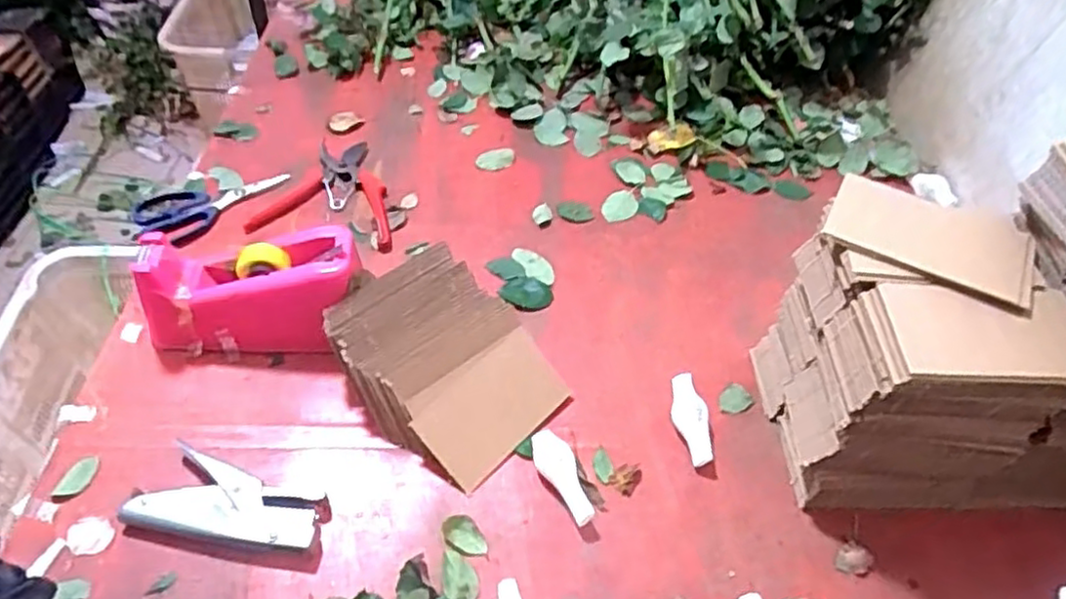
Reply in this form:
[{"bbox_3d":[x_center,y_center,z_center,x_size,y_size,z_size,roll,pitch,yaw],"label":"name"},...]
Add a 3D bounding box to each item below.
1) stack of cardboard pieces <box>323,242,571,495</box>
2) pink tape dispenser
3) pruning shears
[{"bbox_3d":[-0.080,0.056,0.636,0.195,0.087,0.157,41,60,22],"label":"stack of cardboard pieces"},{"bbox_3d":[-0.267,-0.004,0.657,0.196,0.104,0.083,-2,54,-7],"label":"pink tape dispenser"},{"bbox_3d":[-0.241,-0.131,0.846,0.166,0.044,0.162,8,54,0],"label":"pruning shears"}]

